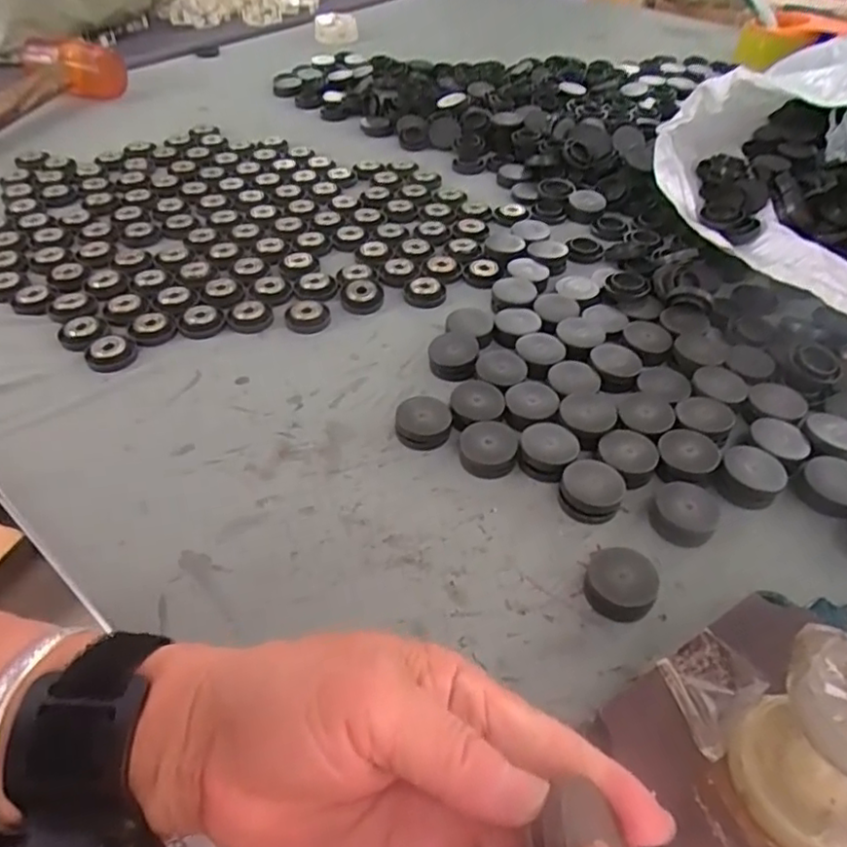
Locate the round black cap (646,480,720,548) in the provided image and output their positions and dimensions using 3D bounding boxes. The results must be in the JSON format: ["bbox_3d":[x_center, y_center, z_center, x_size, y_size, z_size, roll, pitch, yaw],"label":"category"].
[{"bbox_3d":[0.138,0.047,0.335,0.033,0.009,0.037,28,51,24],"label":"round black cap"}]

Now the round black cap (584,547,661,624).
[{"bbox_3d":[0.095,0.077,0.305,0.031,0.016,0.031,5,46,4],"label":"round black cap"}]

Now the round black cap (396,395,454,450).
[{"bbox_3d":[0.000,-0.001,0.383,0.033,0.014,0.033,0,46,0],"label":"round black cap"}]

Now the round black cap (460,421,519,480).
[{"bbox_3d":[0.038,0.014,0.367,0.032,0.012,0.032,0,46,0],"label":"round black cap"}]

